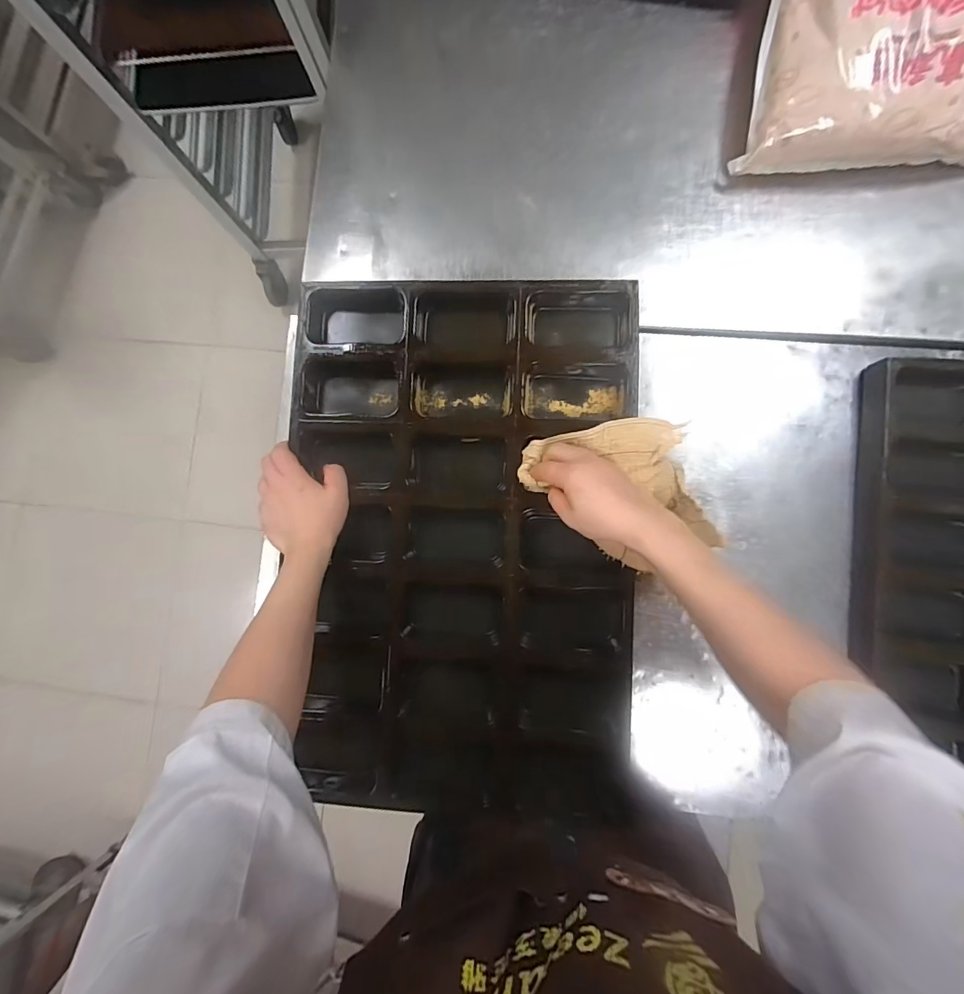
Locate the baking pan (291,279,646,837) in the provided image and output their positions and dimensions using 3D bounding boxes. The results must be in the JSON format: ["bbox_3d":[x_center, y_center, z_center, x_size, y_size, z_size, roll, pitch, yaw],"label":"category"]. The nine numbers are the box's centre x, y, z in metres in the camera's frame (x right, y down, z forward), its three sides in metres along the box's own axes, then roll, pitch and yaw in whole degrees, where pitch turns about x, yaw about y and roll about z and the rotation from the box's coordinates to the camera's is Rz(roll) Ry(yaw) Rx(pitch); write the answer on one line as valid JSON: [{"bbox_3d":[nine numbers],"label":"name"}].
[{"bbox_3d":[-0.026,0.046,0.502,0.380,0.070,0.583,1,88,10],"label":"baking pan"}]

